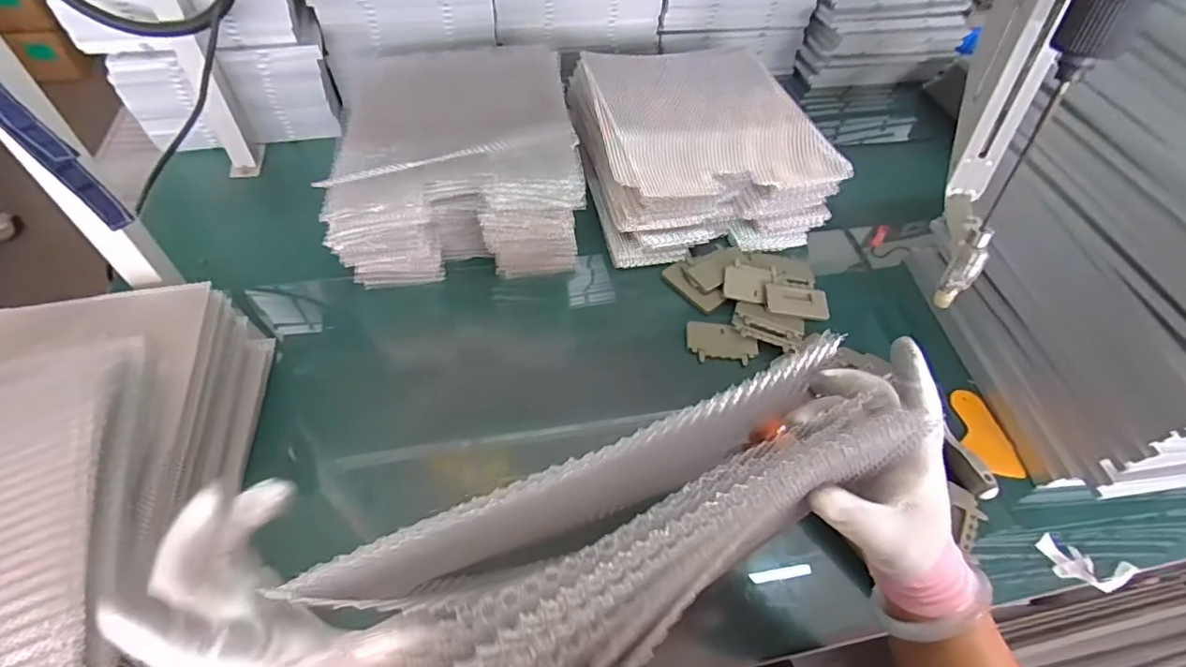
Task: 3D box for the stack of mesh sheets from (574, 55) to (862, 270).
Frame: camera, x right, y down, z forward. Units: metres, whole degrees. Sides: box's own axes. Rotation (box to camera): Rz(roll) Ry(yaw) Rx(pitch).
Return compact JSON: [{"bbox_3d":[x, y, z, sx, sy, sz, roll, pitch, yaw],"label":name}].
[{"bbox_3d":[0.142,-0.277,0.812,0.300,0.123,0.334,-9,54,-11],"label":"stack of mesh sheets"}]

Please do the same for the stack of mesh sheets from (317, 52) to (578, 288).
[{"bbox_3d":[-0.168,-0.213,0.721,0.279,0.163,0.287,-2,53,-6],"label":"stack of mesh sheets"}]

